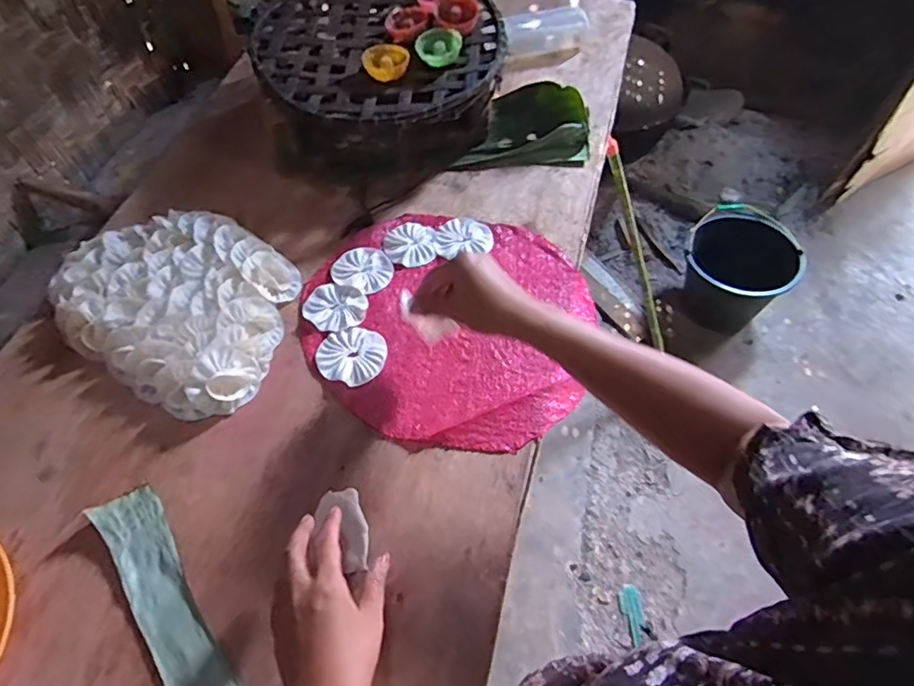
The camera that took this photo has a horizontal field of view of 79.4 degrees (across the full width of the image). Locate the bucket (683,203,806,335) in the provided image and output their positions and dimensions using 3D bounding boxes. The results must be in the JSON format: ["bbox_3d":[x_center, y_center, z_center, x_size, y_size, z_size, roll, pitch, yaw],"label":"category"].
[{"bbox_3d":[0.851,-0.227,1.689,0.298,0.250,0.317,0,59,0],"label":"bucket"}]

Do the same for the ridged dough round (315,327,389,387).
[{"bbox_3d":[-0.125,0.013,0.655,0.081,0.007,0.075,15,60,9],"label":"ridged dough round"}]

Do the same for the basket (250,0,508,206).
[{"bbox_3d":[-0.113,-0.415,0.832,0.335,0.156,0.378,-21,61,-13],"label":"basket"}]

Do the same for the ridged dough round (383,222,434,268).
[{"bbox_3d":[-0.064,-0.136,0.747,0.066,0.004,0.073,-4,59,-3],"label":"ridged dough round"}]

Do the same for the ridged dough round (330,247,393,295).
[{"bbox_3d":[-0.122,-0.099,0.724,0.075,0.004,0.071,19,60,11],"label":"ridged dough round"}]

